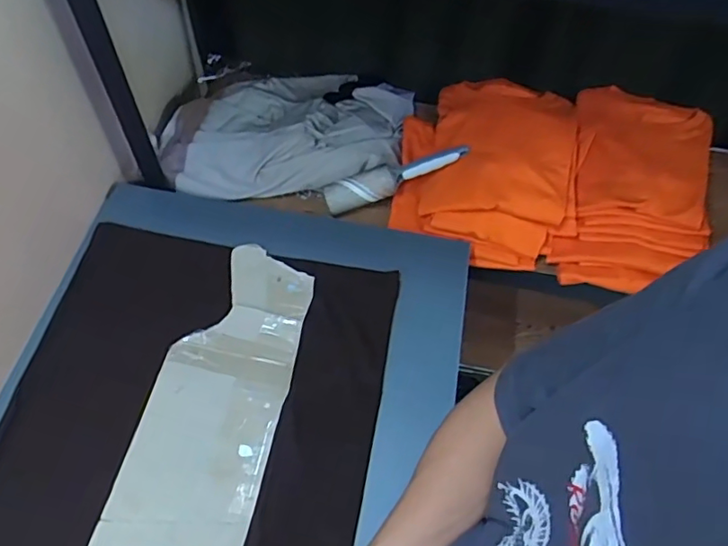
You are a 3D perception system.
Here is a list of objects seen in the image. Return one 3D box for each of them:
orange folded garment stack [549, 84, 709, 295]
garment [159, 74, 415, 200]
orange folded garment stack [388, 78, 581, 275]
[{"bbox_3d":[0.389,-0.122,0.829,0.192,0.088,0.301,14,58,6],"label":"orange folded garment stack"},{"bbox_3d":[-0.117,-0.240,0.934,0.405,0.044,0.281,-3,58,-5],"label":"garment"},{"bbox_3d":[0.180,-0.159,0.850,0.253,0.094,0.294,7,58,1],"label":"orange folded garment stack"}]

